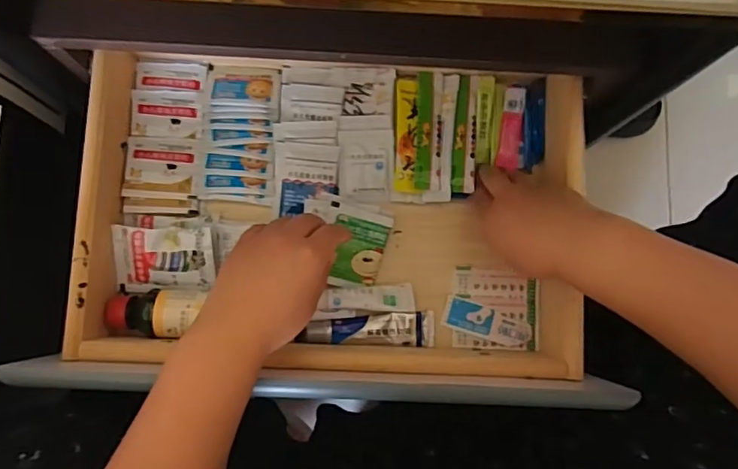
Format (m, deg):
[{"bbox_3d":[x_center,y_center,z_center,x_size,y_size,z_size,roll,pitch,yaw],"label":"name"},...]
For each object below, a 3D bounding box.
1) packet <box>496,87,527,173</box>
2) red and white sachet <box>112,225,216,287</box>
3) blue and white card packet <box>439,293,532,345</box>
[{"bbox_3d":[0.135,-0.102,0.505,0.021,0.010,0.077,8,81,-1],"label":"packet"},{"bbox_3d":[-0.180,0.019,0.475,0.084,0.006,0.052,0,104,1],"label":"red and white sachet"},{"bbox_3d":[0.108,0.080,0.492,0.079,0.007,0.029,17,83,0],"label":"blue and white card packet"}]

